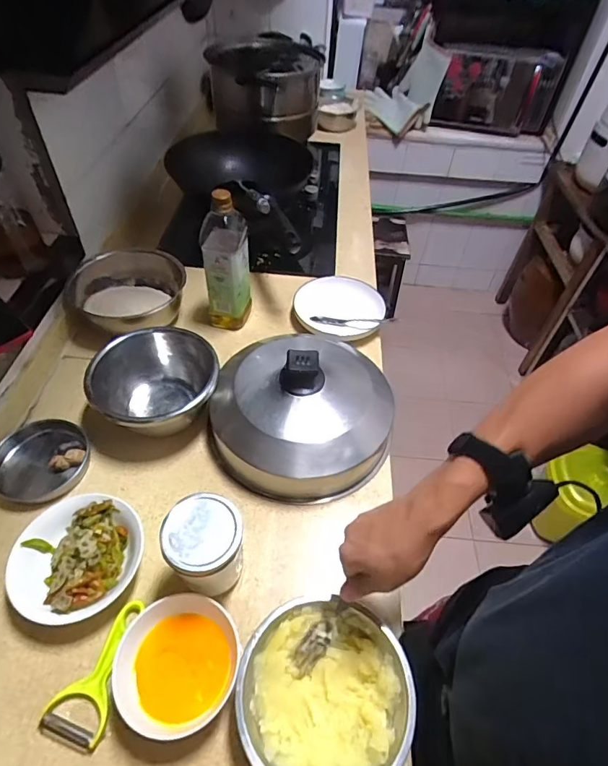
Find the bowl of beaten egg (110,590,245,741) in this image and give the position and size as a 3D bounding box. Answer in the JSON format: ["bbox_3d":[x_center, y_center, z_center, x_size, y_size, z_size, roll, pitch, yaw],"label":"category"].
[{"bbox_3d":[-0.133,0.302,0.476,0.124,0.066,0.123,-13,51,-15],"label":"bowl of beaten egg"}]

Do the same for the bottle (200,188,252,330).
[{"bbox_3d":[-0.142,-0.219,0.804,0.073,0.254,0.085,5,49,1],"label":"bottle"}]

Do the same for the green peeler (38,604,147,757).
[{"bbox_3d":[-0.224,0.315,0.492,0.065,0.016,0.137,15,50,9],"label":"green peeler"}]

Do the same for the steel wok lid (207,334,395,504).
[{"bbox_3d":[-0.003,0.024,0.675,0.278,0.135,0.264,2,49,-2],"label":"steel wok lid"}]

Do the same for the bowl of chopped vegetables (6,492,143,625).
[{"bbox_3d":[-0.280,0.218,0.549,0.139,0.053,0.146,2,49,-2],"label":"bowl of chopped vegetables"}]

